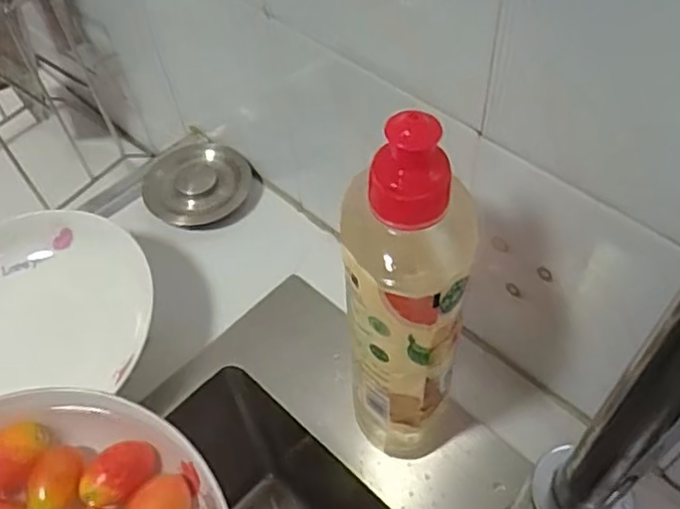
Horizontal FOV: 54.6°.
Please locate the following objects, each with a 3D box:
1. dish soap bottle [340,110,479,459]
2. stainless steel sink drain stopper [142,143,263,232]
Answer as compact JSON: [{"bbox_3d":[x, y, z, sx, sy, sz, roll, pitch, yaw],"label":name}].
[{"bbox_3d":[0.032,0.029,0.315,0.054,0.226,0.067,5,55,9],"label":"dish soap bottle"},{"bbox_3d":[-0.108,-0.057,0.520,0.086,0.020,0.078,-10,54,-2],"label":"stainless steel sink drain stopper"}]

